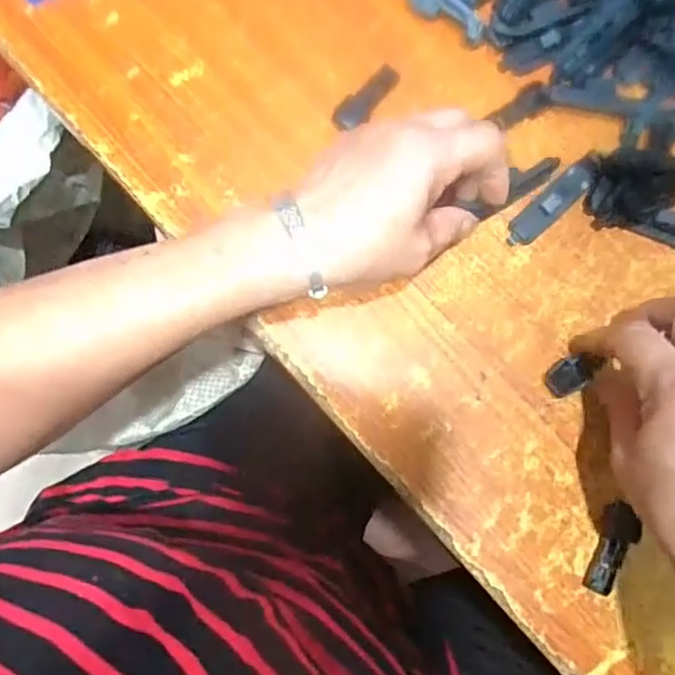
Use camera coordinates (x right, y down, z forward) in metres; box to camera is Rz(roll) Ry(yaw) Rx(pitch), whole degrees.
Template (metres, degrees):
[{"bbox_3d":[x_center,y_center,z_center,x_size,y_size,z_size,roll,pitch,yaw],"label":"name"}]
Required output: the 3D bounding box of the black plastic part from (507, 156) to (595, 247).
[{"bbox_3d":[0.130,-0.082,0.381,0.069,0.011,0.019,-43,86,-9],"label":"black plastic part"}]

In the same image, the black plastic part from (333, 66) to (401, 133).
[{"bbox_3d":[0.019,-0.147,0.386,0.018,0.004,0.059,39,70,5],"label":"black plastic part"}]

